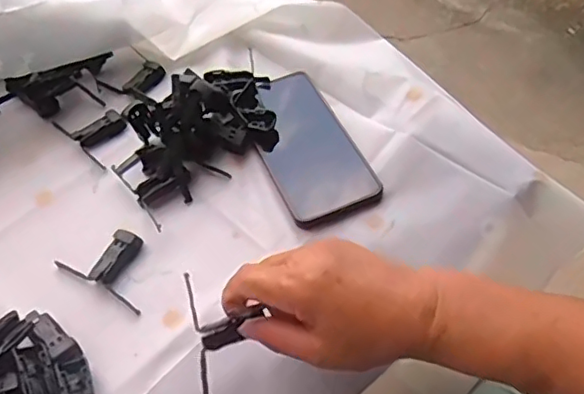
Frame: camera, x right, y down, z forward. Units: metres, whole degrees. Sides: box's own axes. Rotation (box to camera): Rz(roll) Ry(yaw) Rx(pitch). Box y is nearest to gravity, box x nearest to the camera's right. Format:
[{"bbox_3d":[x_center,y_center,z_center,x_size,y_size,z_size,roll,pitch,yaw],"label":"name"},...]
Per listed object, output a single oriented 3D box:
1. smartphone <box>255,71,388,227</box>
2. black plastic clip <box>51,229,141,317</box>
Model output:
[{"bbox_3d":[0.011,-0.045,0.508,0.077,0.015,0.160,-23,55,-7],"label":"smartphone"},{"bbox_3d":[-0.138,0.048,0.449,0.083,0.012,0.051,25,55,20],"label":"black plastic clip"}]

